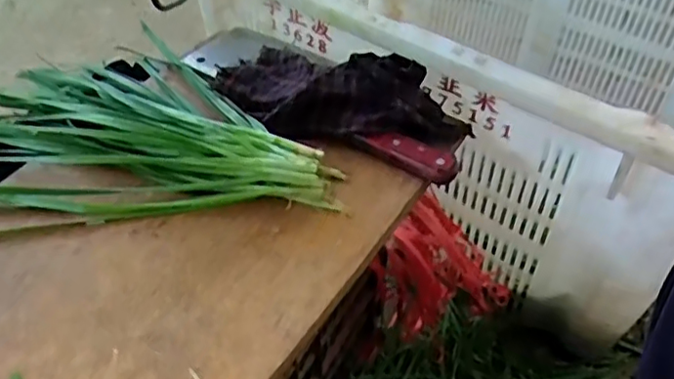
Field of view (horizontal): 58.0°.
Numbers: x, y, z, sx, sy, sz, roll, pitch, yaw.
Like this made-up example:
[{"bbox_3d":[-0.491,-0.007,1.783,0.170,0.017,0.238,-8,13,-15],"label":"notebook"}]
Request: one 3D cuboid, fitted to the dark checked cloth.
[{"bbox_3d":[0.003,-0.091,0.565,0.241,0.051,0.103,10,47,10],"label":"dark checked cloth"}]

